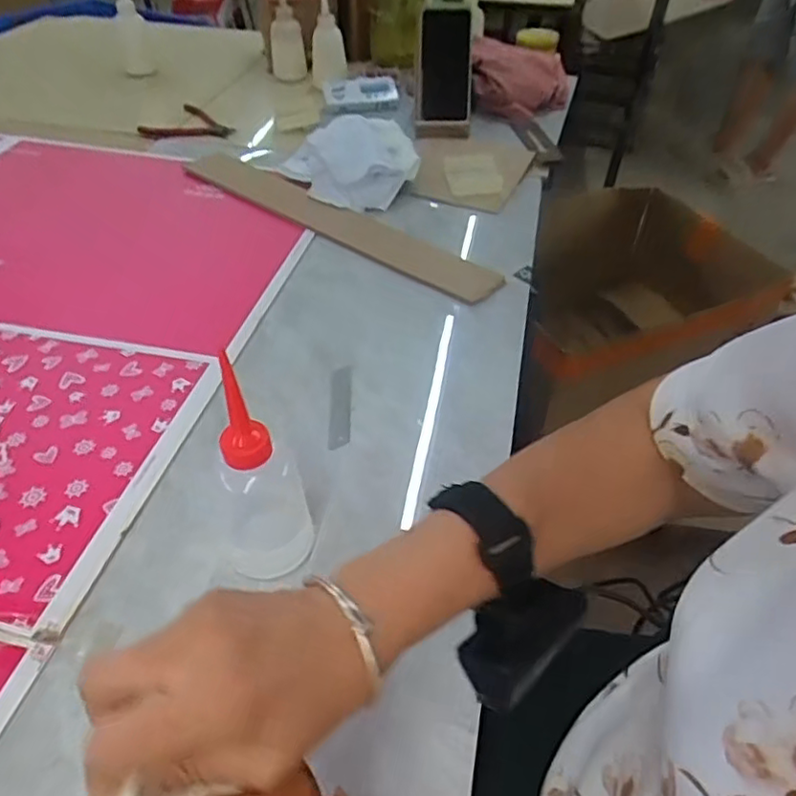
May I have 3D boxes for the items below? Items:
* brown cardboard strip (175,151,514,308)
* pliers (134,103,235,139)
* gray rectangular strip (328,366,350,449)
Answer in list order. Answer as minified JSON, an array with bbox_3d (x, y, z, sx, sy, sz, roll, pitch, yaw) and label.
[{"bbox_3d":[-0.091,-0.235,0.794,0.494,0.011,0.068,30,51,27],"label":"brown cardboard strip"},{"bbox_3d":[-0.343,-0.438,1.008,0.134,0.018,0.116,30,51,27],"label":"pliers"},{"bbox_3d":[-0.052,0.007,0.559,0.019,0.004,0.103,-2,42,-2],"label":"gray rectangular strip"}]

